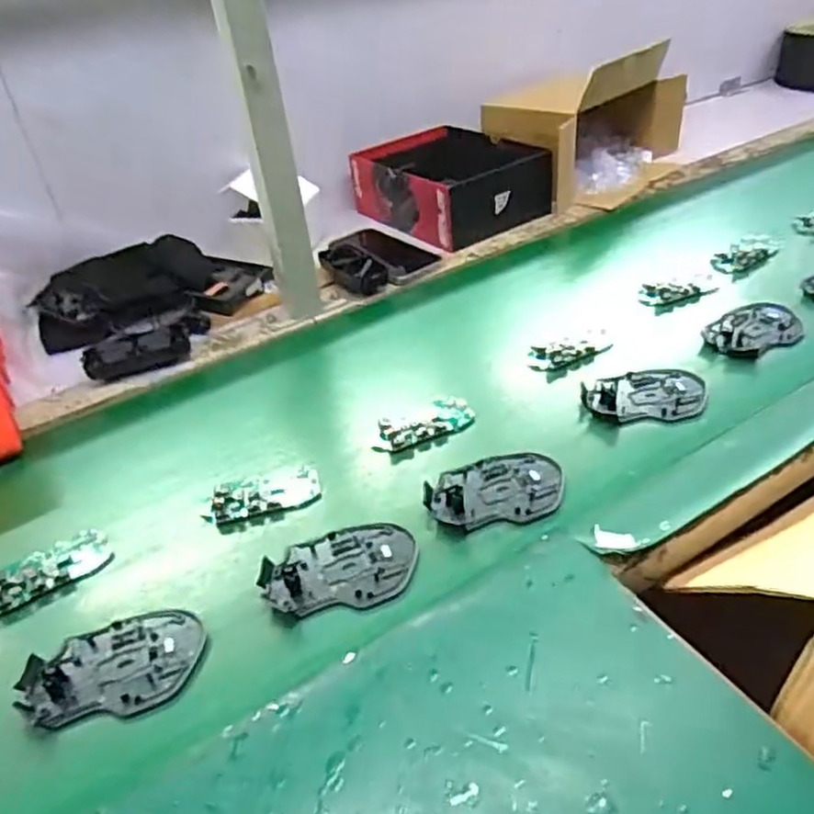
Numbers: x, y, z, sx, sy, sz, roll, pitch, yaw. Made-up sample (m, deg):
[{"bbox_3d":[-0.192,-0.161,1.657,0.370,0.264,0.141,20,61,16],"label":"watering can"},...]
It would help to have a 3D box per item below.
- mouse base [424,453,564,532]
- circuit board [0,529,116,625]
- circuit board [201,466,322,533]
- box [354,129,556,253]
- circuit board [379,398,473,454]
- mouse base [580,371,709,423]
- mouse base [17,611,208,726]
[{"bbox_3d":[0.072,0.068,0.565,0.111,0.013,0.073,-13,37,-9],"label":"mouse base"},{"bbox_3d":[-0.280,0.129,0.535,0.096,0.015,0.048,-30,43,-29],"label":"circuit board"},{"bbox_3d":[-0.121,0.074,0.585,0.095,0.015,0.041,-16,38,-13],"label":"circuit board"},{"bbox_3d":[0.070,-0.321,1.004,0.220,0.092,0.242,-25,40,-23],"label":"box"},{"bbox_3d":[0.019,0.015,0.638,0.089,0.013,0.039,-17,38,-15],"label":"circuit board"},{"bbox_3d":[0.222,-0.013,0.649,0.112,0.015,0.077,-1,37,6],"label":"mouse base"},{"bbox_3d":[-0.197,0.175,0.466,0.116,0.010,0.073,-16,38,-13],"label":"mouse base"}]

